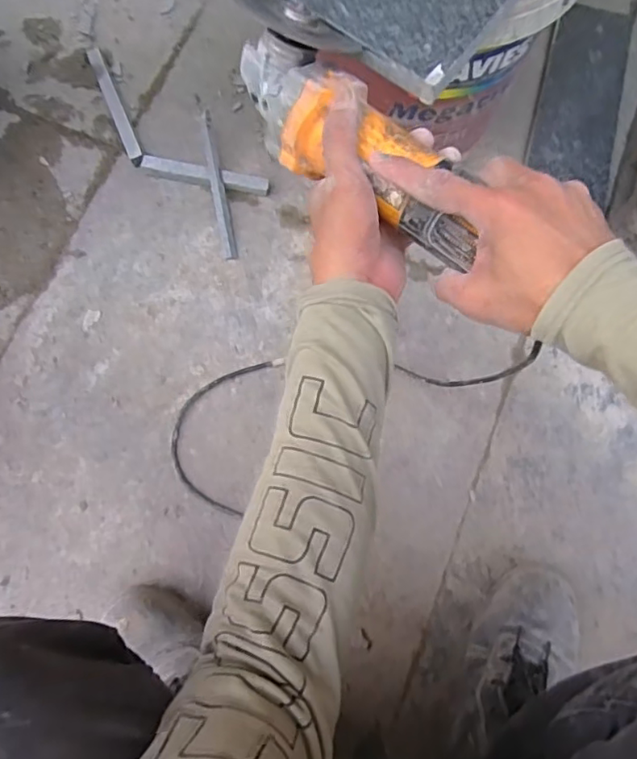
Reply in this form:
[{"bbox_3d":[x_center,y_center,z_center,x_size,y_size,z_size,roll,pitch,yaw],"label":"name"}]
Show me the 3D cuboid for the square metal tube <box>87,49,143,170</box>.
[{"bbox_3d":[-0.275,-0.371,0.758,0.017,0.021,0.192,-23,78,-5],"label":"square metal tube"}]

